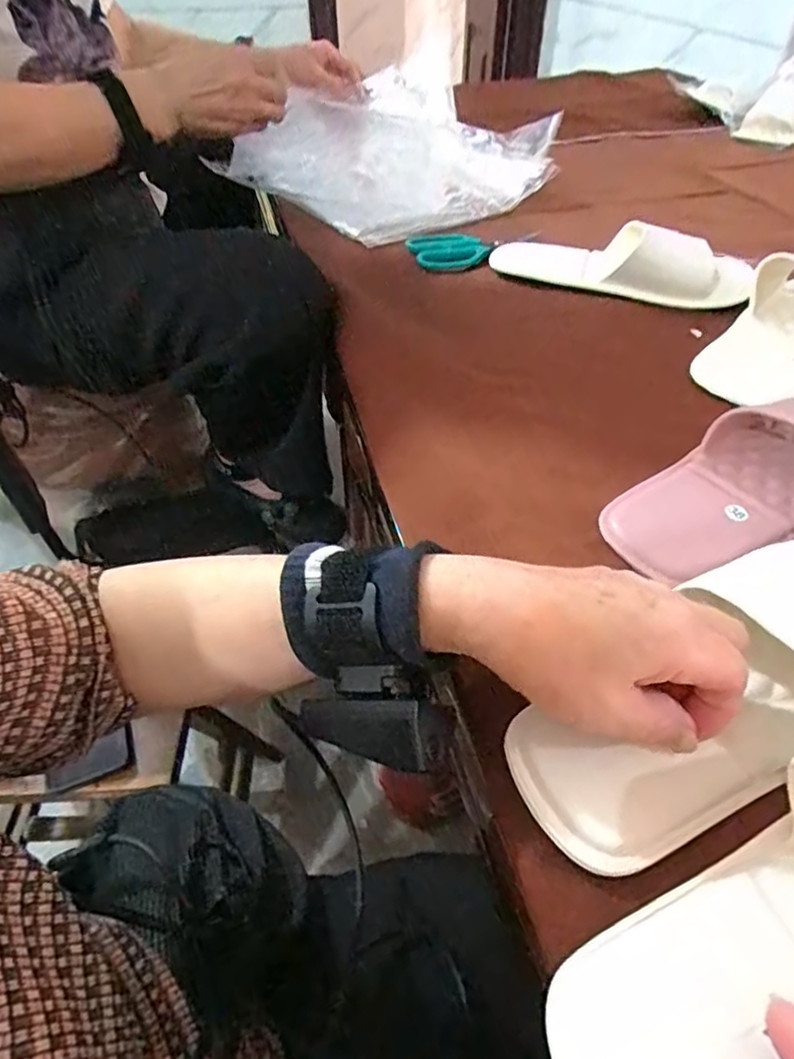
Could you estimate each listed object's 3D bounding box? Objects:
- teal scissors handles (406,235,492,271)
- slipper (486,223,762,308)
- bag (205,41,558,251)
[{"bbox_3d":[0.060,-0.298,0.640,0.087,0.007,0.076,-16,49,-16],"label":"teal scissors handles"},{"bbox_3d":[0.216,-0.270,0.575,0.236,0.055,0.069,19,50,19],"label":"slipper"},{"bbox_3d":[0.005,-0.469,0.746,0.352,0.119,0.279,-31,53,-25],"label":"bag"}]

